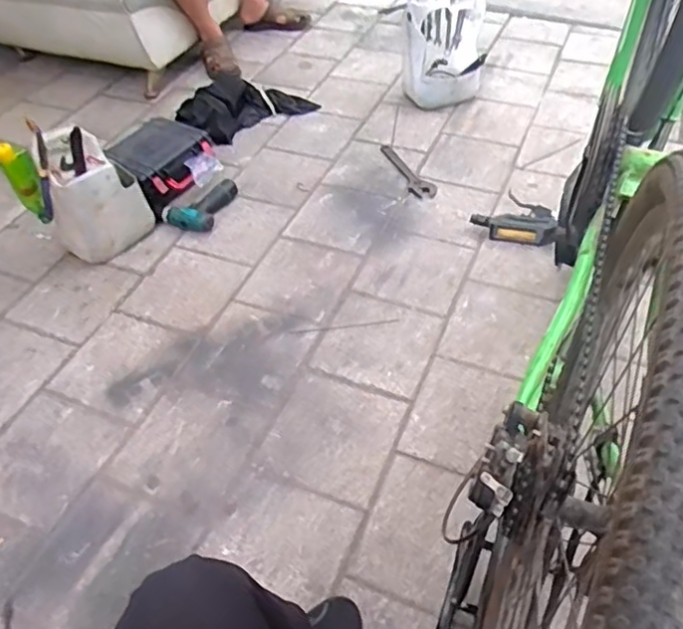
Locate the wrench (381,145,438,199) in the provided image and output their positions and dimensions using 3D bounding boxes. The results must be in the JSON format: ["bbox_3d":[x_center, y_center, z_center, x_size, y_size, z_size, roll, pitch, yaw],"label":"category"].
[{"bbox_3d":[0.191,-0.418,1.746,0.076,0.013,0.275,-19,48,-13],"label":"wrench"}]

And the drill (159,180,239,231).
[{"bbox_3d":[-0.358,-0.290,1.645,0.105,0.054,0.231,34,58,31],"label":"drill"}]

